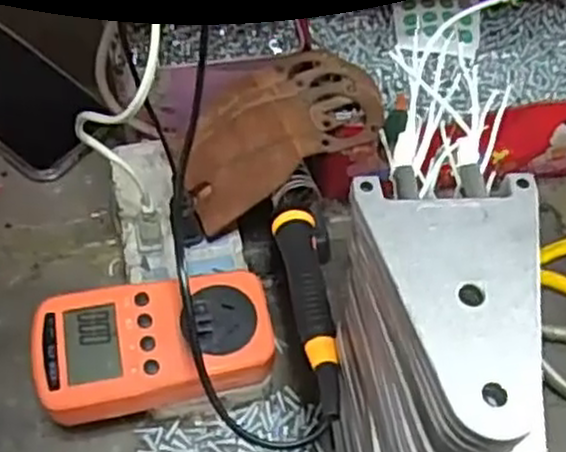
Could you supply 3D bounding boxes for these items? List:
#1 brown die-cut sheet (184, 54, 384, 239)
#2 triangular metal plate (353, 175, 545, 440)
[{"bbox_3d":[-0.003,-0.061,0.490,0.128,0.045,0.086,-19,62,-15],"label":"brown die-cut sheet"},{"bbox_3d":[0.063,0.024,0.263,0.066,0.010,0.099,0,58,-4],"label":"triangular metal plate"}]

